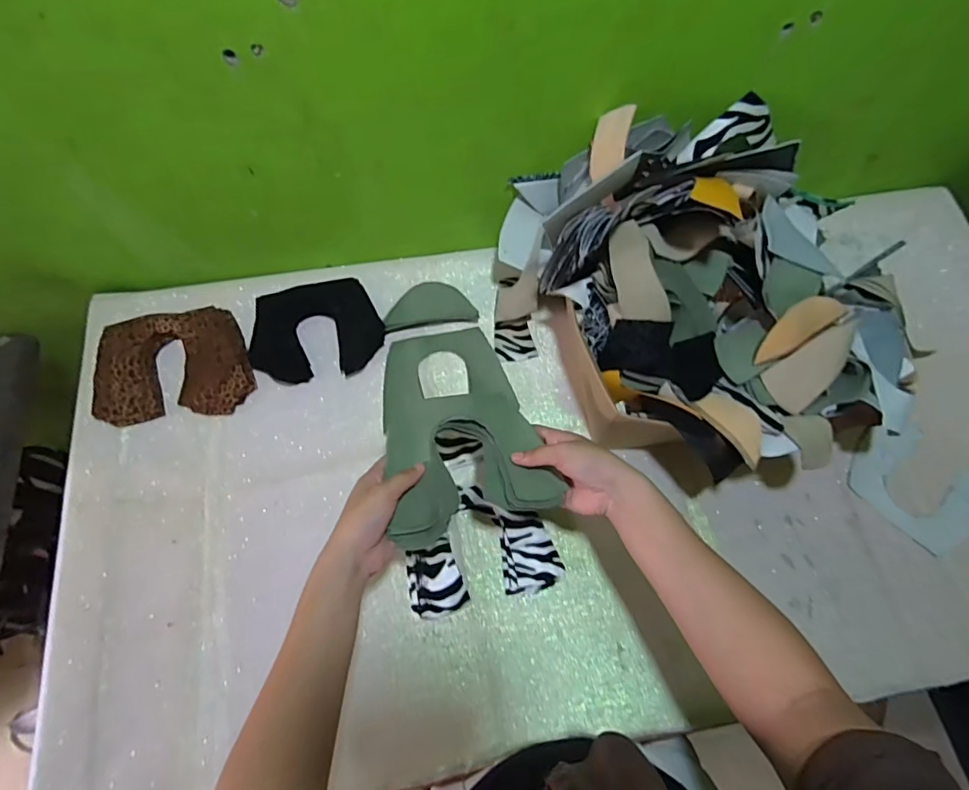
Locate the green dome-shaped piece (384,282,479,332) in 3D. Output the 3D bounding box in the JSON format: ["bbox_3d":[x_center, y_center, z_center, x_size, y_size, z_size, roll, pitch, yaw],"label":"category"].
[{"bbox_3d":[-0.070,-0.118,0.674,0.115,0.009,0.058,-7,68,-4],"label":"green dome-shaped piece"}]

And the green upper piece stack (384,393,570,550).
[{"bbox_3d":[-0.020,0.061,0.517,0.154,0.034,0.141,-15,68,-8],"label":"green upper piece stack"}]

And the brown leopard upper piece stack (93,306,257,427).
[{"bbox_3d":[-0.379,-0.037,0.635,0.171,0.037,0.137,-13,68,-7],"label":"brown leopard upper piece stack"}]

